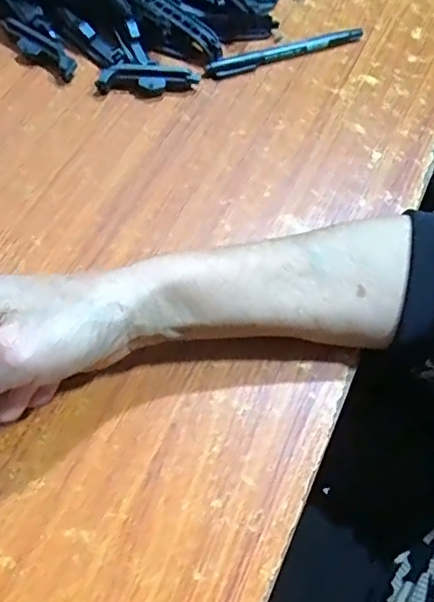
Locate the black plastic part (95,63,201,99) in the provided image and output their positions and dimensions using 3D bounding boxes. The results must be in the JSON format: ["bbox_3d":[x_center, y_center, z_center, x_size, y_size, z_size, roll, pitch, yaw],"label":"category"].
[{"bbox_3d":[-0.052,-0.167,0.427,0.076,0.021,0.015,-7,65,-7],"label":"black plastic part"}]

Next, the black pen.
[{"bbox_3d":[0.056,-0.199,0.451,0.139,0.009,0.012,-20,67,-13],"label":"black pen"}]

